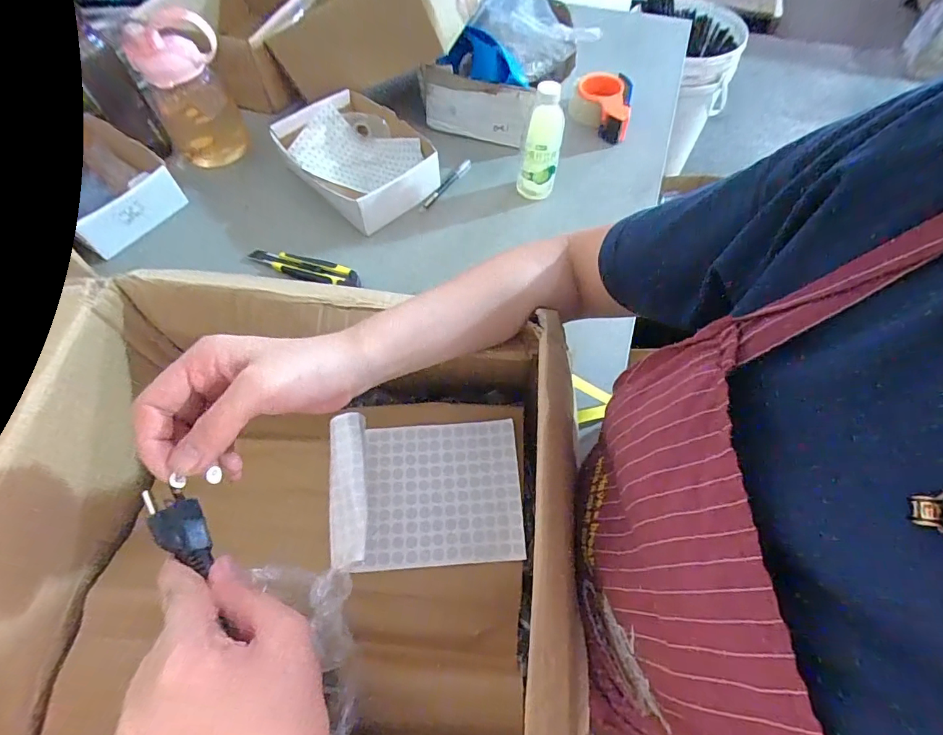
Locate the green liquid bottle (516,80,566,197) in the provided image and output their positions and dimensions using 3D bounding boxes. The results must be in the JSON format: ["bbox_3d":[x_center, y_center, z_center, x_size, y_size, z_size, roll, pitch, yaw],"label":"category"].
[{"bbox_3d":[0.103,-0.328,0.668,0.057,0.167,0.059,8,62,5],"label":"green liquid bottle"}]

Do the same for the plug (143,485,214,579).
[{"bbox_3d":[-0.171,0.094,0.268,0.022,0.013,0.058,-41,70,-19],"label":"plug"}]

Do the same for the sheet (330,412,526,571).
[{"bbox_3d":[-0.038,0.104,0.397,0.160,0.055,0.122,-4,62,-2],"label":"sheet"}]

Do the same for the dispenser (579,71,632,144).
[{"bbox_3d":[0.238,-0.476,0.819,0.092,0.066,0.122,9,62,6],"label":"dispenser"}]

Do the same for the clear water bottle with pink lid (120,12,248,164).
[{"bbox_3d":[-0.452,-0.444,0.728,0.117,0.208,0.086,-37,68,-18],"label":"clear water bottle with pink lid"}]

